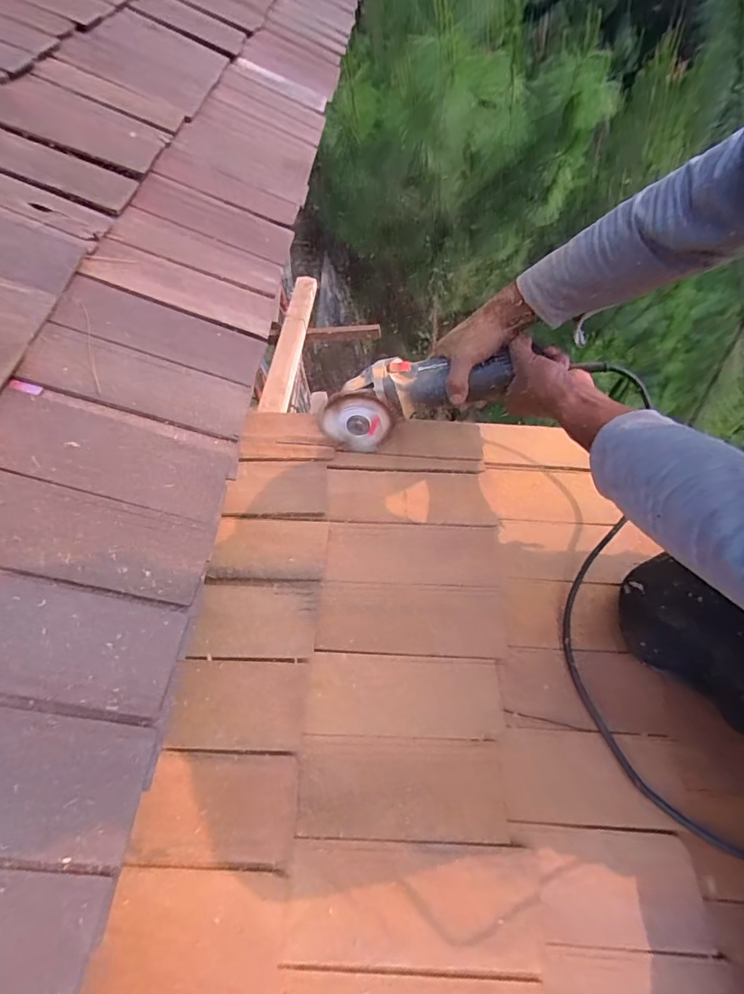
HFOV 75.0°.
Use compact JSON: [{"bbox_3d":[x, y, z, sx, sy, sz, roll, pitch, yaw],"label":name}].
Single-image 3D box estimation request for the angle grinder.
[{"bbox_3d":[0.049,-0.136,0.628,0.242,0.082,0.072,-18,54,9],"label":"angle grinder"}]

